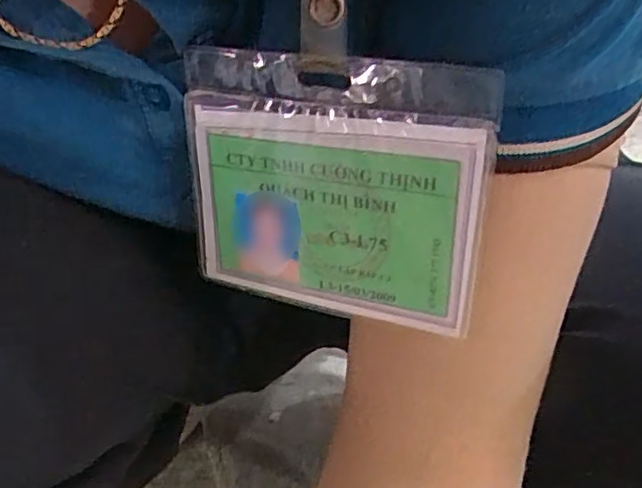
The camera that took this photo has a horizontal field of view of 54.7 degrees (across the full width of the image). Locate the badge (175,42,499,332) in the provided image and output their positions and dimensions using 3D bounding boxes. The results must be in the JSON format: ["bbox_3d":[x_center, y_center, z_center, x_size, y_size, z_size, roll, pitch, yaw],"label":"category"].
[{"bbox_3d":[0.000,-0.017,0.194,0.099,0.082,0.010,18,33,20],"label":"badge"}]

